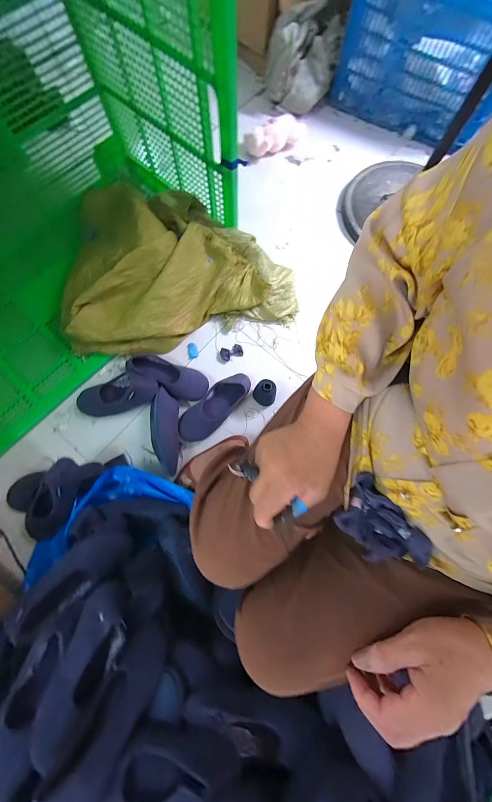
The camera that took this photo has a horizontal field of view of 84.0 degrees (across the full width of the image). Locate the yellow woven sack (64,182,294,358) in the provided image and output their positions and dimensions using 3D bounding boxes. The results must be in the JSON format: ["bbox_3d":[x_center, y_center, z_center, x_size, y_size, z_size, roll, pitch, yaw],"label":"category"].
[{"bbox_3d":[-0.198,-0.420,0.839,0.675,0.175,0.472,-9,77,-3],"label":"yellow woven sack"}]

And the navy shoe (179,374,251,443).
[{"bbox_3d":[-0.084,0.017,0.781,0.094,0.066,0.244,41,79,8],"label":"navy shoe"}]

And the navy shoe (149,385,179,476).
[{"bbox_3d":[-0.236,0.085,0.790,0.077,0.067,0.239,-4,77,-2],"label":"navy shoe"}]

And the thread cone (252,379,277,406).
[{"bbox_3d":[0.051,-0.019,0.789,0.063,0.114,0.057,16,77,2],"label":"thread cone"}]

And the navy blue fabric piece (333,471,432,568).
[{"bbox_3d":[0.153,0.146,0.316,0.070,0.038,0.112,-38,80,-9],"label":"navy blue fabric piece"}]

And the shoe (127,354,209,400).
[{"bbox_3d":[-0.228,-0.070,0.812,0.231,0.066,0.096,16,77,2],"label":"shoe"}]

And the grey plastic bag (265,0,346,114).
[{"bbox_3d":[0.196,-1.291,1.012,0.269,0.249,0.170,-12,77,-4],"label":"grey plastic bag"}]

